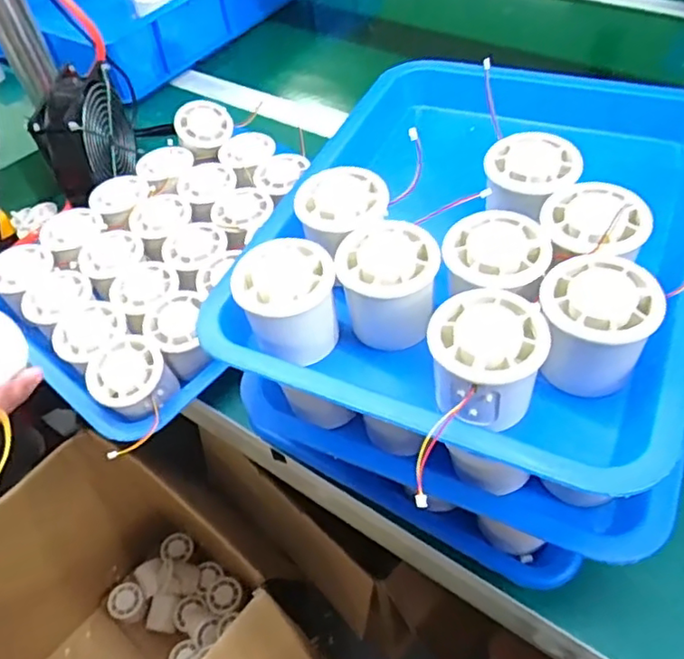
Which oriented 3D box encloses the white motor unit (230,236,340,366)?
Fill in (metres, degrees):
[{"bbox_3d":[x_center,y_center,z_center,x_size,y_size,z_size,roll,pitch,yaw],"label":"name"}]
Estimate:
[{"bbox_3d":[-0.031,-0.015,0.361,0.054,0.055,0.052,-3,51,4],"label":"white motor unit"}]

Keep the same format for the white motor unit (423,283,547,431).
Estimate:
[{"bbox_3d":[0.072,0.015,0.315,0.055,0.044,0.059,-3,51,4],"label":"white motor unit"}]

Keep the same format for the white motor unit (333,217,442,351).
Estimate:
[{"bbox_3d":[0.026,-0.025,0.357,0.055,0.049,0.059,5,51,10],"label":"white motor unit"}]

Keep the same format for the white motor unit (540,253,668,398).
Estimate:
[{"bbox_3d":[0.130,-0.002,0.321,0.055,0.049,0.056,-3,51,4],"label":"white motor unit"}]

